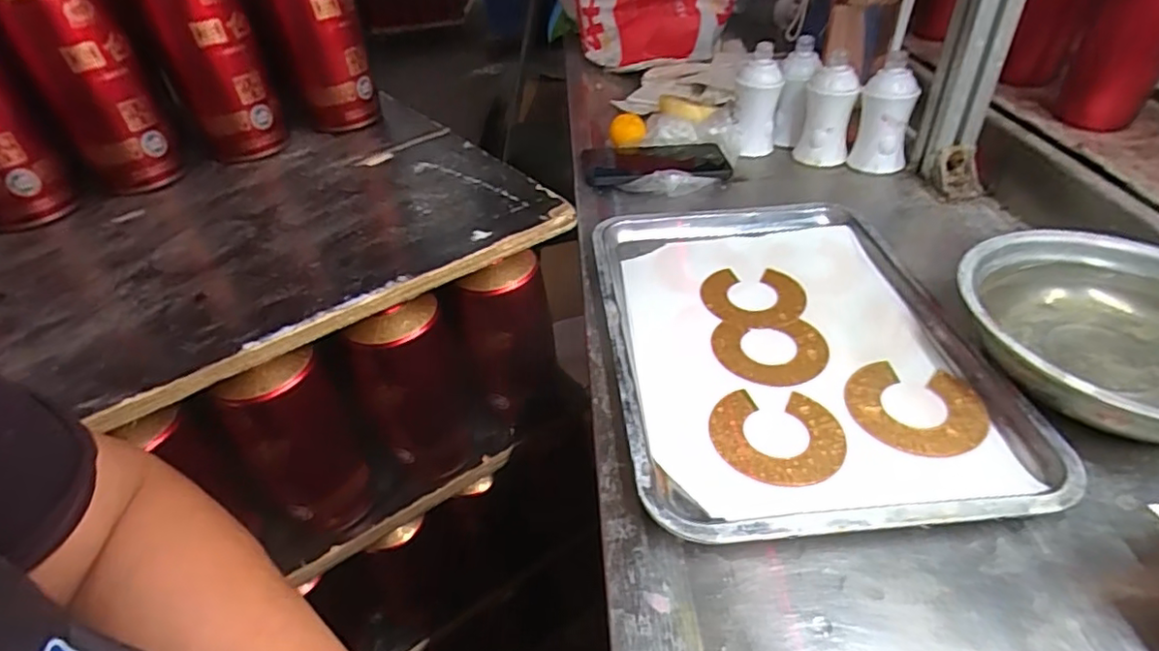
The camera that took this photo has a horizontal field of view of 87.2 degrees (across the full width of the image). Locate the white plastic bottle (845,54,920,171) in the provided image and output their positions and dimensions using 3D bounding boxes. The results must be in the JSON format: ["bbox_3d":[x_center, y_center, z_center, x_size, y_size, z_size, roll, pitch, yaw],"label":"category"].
[{"bbox_3d":[0.335,-0.226,0.668,0.057,0.115,0.046,12,43,20],"label":"white plastic bottle"}]

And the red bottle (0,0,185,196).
[{"bbox_3d":[-0.434,-0.225,0.537,0.082,0.194,0.090,-26,44,-23],"label":"red bottle"}]

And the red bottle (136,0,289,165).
[{"bbox_3d":[-0.357,-0.270,0.584,0.082,0.193,0.089,-24,43,-21],"label":"red bottle"}]

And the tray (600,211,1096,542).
[{"bbox_3d":[0.152,0.003,0.458,0.254,0.023,0.338,-6,40,-1],"label":"tray"}]

